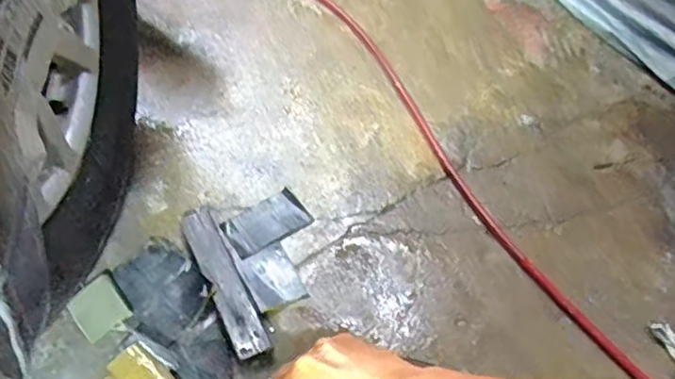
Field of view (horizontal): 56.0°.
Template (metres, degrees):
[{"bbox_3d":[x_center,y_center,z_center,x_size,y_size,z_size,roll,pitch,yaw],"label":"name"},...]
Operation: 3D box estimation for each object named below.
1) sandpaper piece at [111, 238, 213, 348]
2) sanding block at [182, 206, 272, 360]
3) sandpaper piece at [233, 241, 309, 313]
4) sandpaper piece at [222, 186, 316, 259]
[{"bbox_3d":[-0.225,0.127,0.824,0.094,0.012,0.140,-35,60,-27],"label":"sandpaper piece"},{"bbox_3d":[-0.152,0.111,0.833,0.044,0.021,0.244,-20,59,-18],"label":"sanding block"},{"bbox_3d":[-0.087,0.113,0.837,0.065,0.009,0.098,-21,59,-18],"label":"sandpaper piece"},{"bbox_3d":[-0.100,0.045,0.892,0.115,0.010,0.068,-30,62,-23],"label":"sandpaper piece"}]

